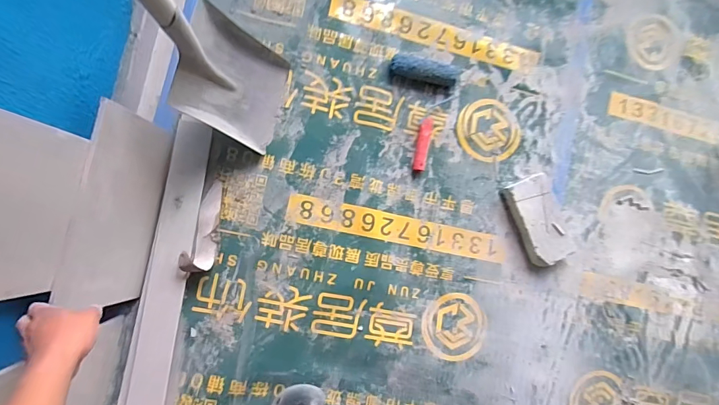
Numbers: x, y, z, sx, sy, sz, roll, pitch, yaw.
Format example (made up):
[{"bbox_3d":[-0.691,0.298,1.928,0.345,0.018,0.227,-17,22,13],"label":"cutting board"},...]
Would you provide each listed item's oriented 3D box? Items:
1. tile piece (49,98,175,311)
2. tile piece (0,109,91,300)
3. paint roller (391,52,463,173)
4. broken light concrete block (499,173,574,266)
[{"bbox_3d":[-0.432,0.015,0.721,0.011,0.226,0.343,13,87,3],"label":"tile piece"},{"bbox_3d":[-0.446,0.011,0.513,0.008,0.189,0.235,12,85,3],"label":"tile piece"},{"bbox_3d":[0.130,-0.232,0.928,0.168,0.047,0.272,24,85,-7],"label":"paint roller"},{"bbox_3d":[0.442,0.046,0.969,0.119,0.045,0.219,-22,91,-8],"label":"broken light concrete block"}]

